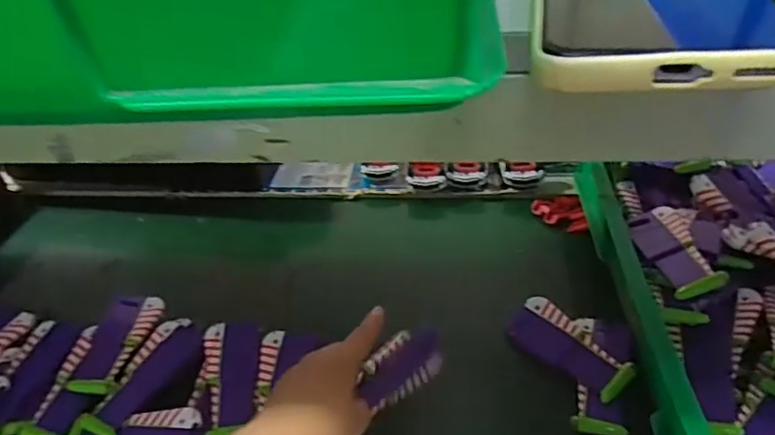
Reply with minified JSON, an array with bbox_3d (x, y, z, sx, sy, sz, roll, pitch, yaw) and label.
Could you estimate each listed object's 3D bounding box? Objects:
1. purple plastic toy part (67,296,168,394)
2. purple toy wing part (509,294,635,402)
[{"bbox_3d":[-0.266,0.122,0.568,0.056,0.012,0.120,-2,37,5],"label":"purple plastic toy part"},{"bbox_3d":[0.163,0.121,0.528,0.054,0.008,0.119,-37,46,-13],"label":"purple toy wing part"}]

